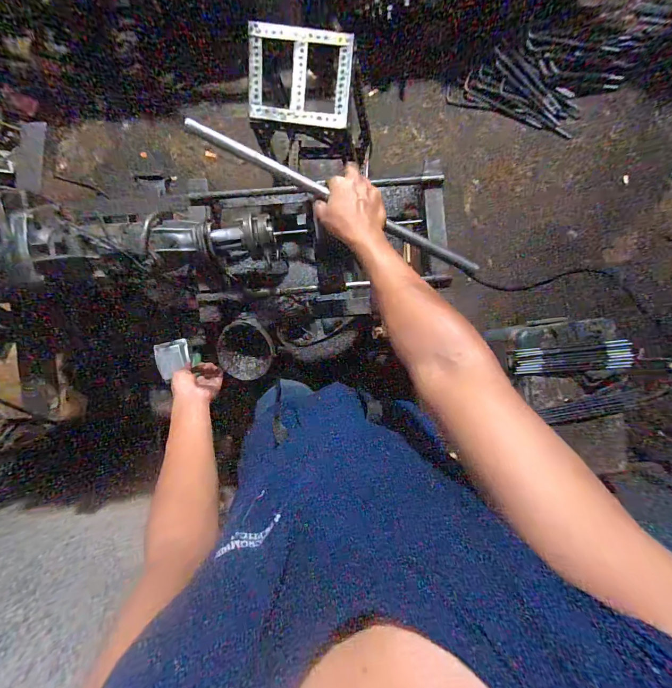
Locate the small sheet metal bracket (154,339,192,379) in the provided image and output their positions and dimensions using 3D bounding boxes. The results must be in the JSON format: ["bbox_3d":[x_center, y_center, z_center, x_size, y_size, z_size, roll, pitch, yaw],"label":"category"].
[{"bbox_3d":[-0.354,0.032,0.756,0.070,0.018,0.077,-14,90,0],"label":"small sheet metal bracket"}]

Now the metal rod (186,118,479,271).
[{"bbox_3d":[-0.001,-0.218,0.518,0.470,0.019,0.015,25,90,-5],"label":"metal rod"}]

